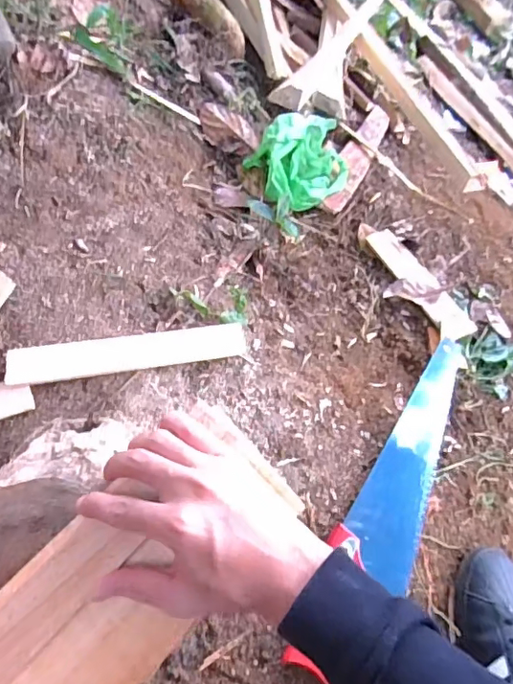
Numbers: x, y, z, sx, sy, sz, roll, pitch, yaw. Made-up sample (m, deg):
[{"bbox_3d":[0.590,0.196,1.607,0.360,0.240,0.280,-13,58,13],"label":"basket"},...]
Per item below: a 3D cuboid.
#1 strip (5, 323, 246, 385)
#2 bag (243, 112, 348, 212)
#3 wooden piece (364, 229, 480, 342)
[{"bbox_3d":[-0.134,0.010,0.586,0.246,0.014,0.042,-7,69,-17],"label":"strip"},{"bbox_3d":[0.071,-0.277,0.834,0.162,0.085,0.124,-37,74,-12],"label":"bag"},{"bbox_3d":[0.242,-0.090,0.809,0.054,0.015,0.217,-25,58,-9],"label":"wooden piece"}]

